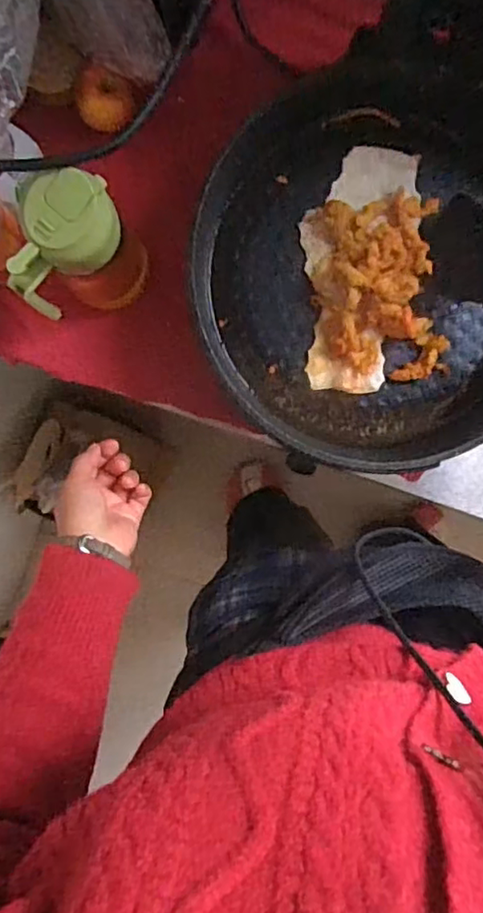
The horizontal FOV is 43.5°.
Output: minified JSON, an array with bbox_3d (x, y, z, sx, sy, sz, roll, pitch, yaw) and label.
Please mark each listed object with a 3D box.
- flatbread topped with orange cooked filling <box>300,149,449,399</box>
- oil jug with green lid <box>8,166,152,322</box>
[{"bbox_3d":[0.115,-0.159,0.515,0.117,0.030,0.198,-4,95,-1],"label":"flatbread topped with orange cooked filling"},{"bbox_3d":[-0.120,-0.149,0.468,0.070,0.160,0.091,17,94,-3],"label":"oil jug with green lid"}]

